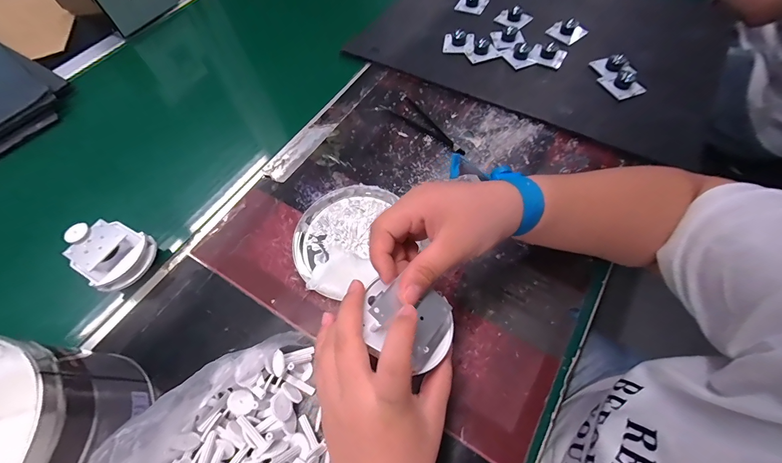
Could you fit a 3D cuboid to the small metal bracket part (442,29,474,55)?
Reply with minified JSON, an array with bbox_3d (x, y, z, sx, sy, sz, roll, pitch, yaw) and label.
[{"bbox_3d":[0.100,-0.281,0.480,0.042,0.026,0.046,9,62,9],"label":"small metal bracket part"}]

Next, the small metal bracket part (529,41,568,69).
[{"bbox_3d":[0.219,-0.247,0.462,0.045,0.016,0.034,20,64,14],"label":"small metal bracket part"}]

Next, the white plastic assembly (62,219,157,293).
[{"bbox_3d":[-0.284,0.021,0.335,0.059,0.046,0.060,25,66,16],"label":"white plastic assembly"}]

